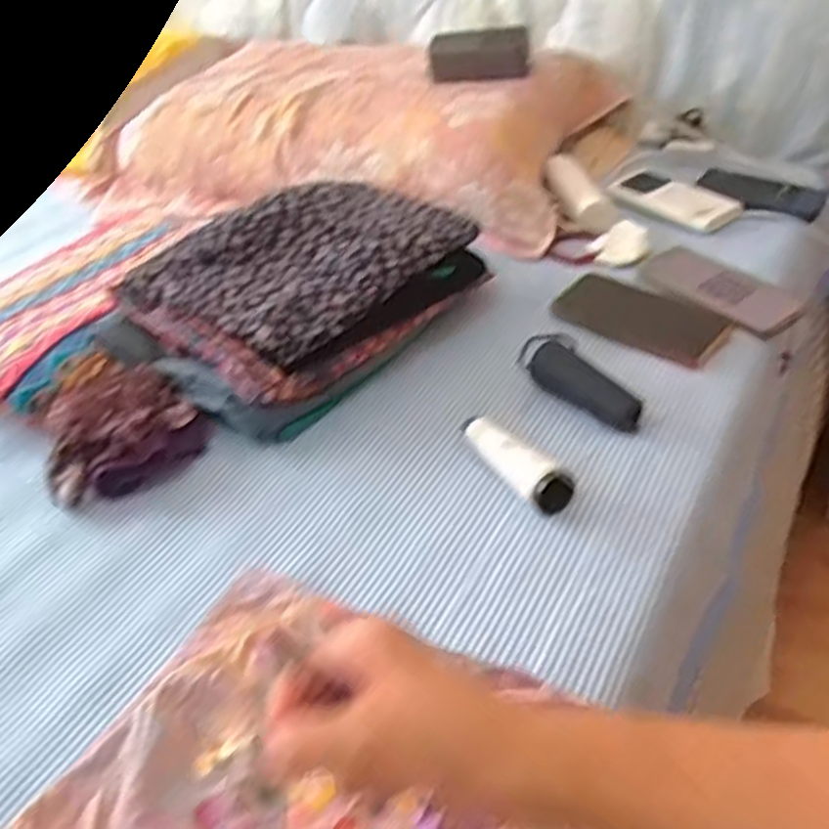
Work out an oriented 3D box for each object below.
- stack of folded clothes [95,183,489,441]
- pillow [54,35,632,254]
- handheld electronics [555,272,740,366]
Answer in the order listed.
[{"bbox_3d":[-0.100,-0.123,0.747,0.202,0.106,0.327,27,47,33],"label":"stack of folded clothes"},{"bbox_3d":[-0.098,-0.394,1.077,0.680,0.139,0.403,13,43,24],"label":"pillow"},{"bbox_3d":[0.221,-0.099,0.757,0.157,0.011,0.092,22,47,32],"label":"handheld electronics"}]

